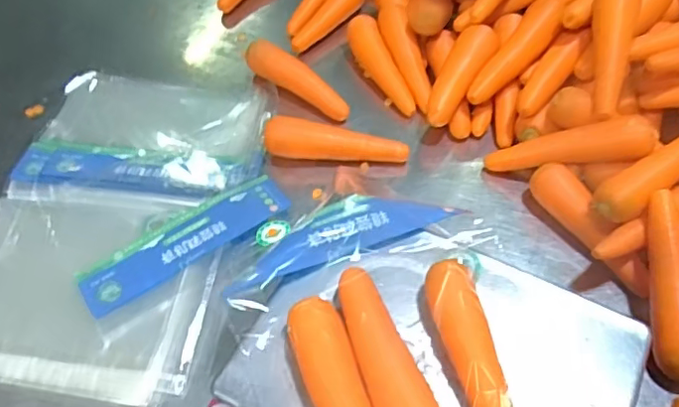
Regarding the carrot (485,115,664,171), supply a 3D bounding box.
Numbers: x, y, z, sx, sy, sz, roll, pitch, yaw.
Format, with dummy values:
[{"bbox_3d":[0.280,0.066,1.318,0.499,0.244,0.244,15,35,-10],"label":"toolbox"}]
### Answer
[{"bbox_3d":[0.261,-0.065,0.654,0.182,0.038,0.048,-8,49,32],"label":"carrot"}]

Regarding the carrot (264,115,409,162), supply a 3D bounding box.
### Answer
[{"bbox_3d":[-0.005,-0.081,0.720,0.182,0.040,0.044,1,53,1],"label":"carrot"}]

